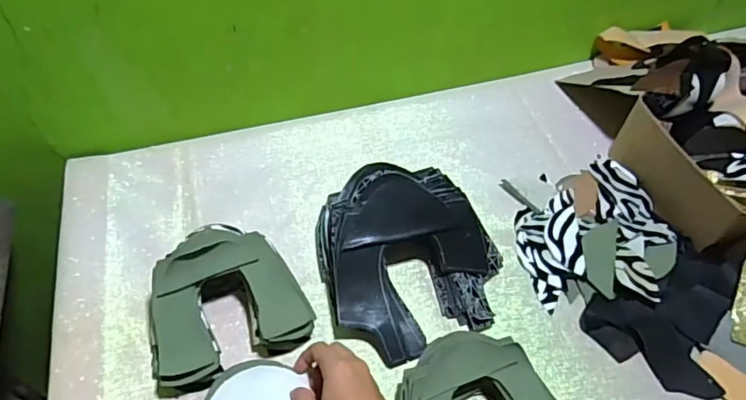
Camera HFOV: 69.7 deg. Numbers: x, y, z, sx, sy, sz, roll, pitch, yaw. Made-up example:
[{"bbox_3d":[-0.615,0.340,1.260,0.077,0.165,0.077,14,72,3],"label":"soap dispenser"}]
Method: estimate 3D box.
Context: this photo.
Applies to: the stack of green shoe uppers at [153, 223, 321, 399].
[{"bbox_3d":[-0.172,0.109,0.593,0.173,0.074,0.151,-25,57,-18],"label":"stack of green shoe uppers"}]

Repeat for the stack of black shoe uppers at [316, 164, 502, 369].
[{"bbox_3d":[0.038,0.051,0.628,0.207,0.087,0.219,-19,55,-15],"label":"stack of black shoe uppers"}]

